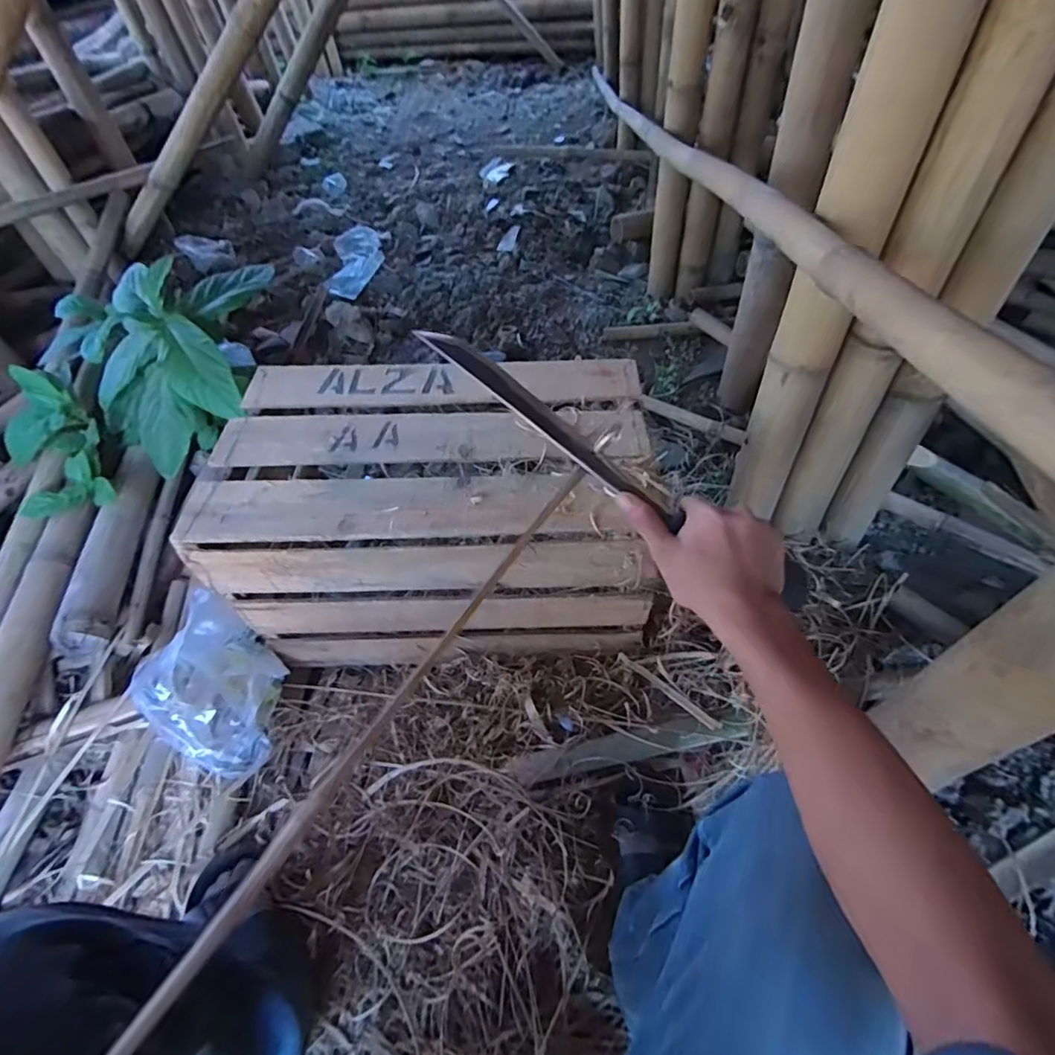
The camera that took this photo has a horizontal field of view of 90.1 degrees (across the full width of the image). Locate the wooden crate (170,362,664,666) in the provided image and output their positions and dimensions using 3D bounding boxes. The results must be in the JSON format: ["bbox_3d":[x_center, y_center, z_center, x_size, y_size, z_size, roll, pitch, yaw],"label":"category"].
[{"bbox_3d":[-0.123,-0.015,0.841,0.579,0.337,0.341,0,51,2],"label":"wooden crate"}]

